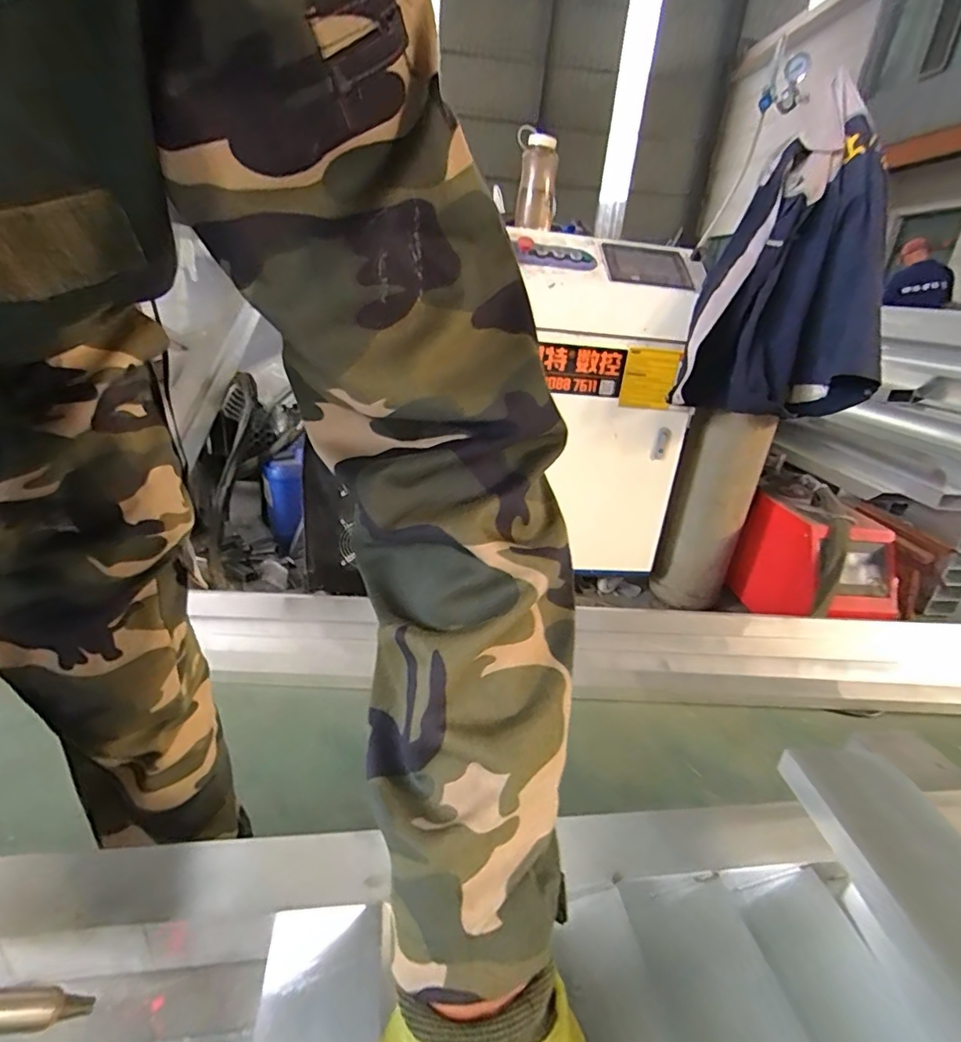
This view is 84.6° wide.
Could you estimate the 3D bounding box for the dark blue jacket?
[{"bbox_3d":[0.730,-0.533,1.185,0.477,0.612,0.250,5,25,0],"label":"dark blue jacket"}]

